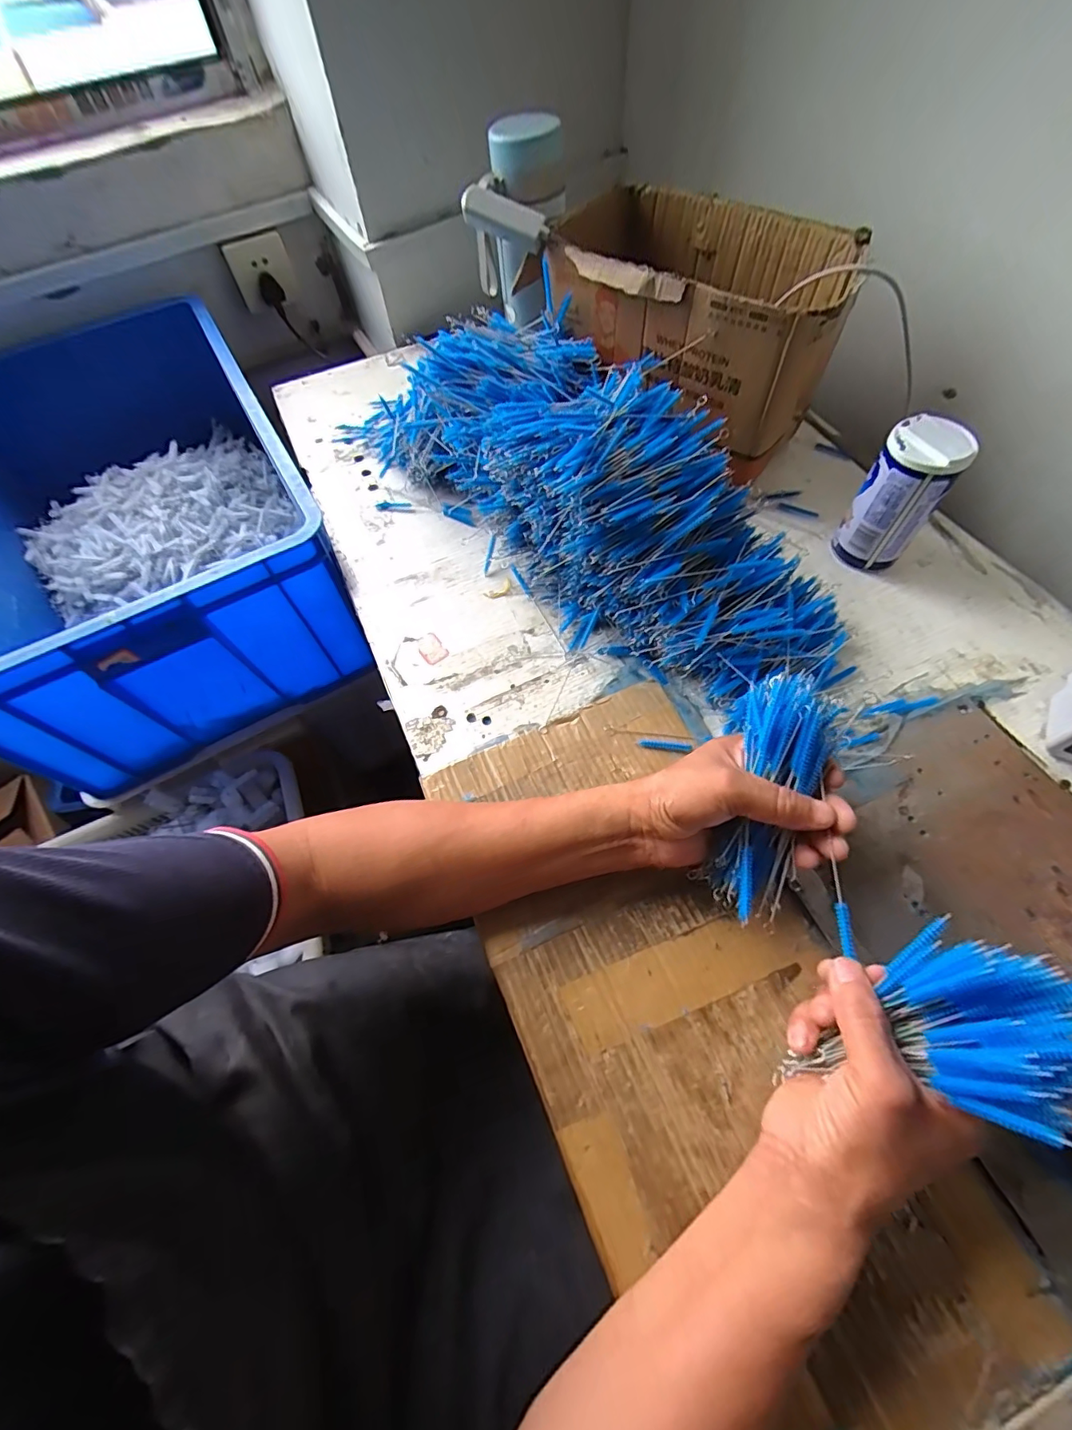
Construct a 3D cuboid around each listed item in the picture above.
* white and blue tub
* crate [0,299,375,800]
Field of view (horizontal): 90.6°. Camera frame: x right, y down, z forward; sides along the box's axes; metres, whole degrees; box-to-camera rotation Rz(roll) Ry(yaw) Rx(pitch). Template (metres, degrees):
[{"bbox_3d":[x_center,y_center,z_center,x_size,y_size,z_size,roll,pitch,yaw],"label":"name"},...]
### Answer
[{"bbox_3d":[0.331,-0.197,0.488,0.061,0.122,0.061,-2,60,3],"label":"white and blue tub"},{"bbox_3d":[-0.529,-0.263,0.709,0.400,0.224,0.620,-28,64,-12],"label":"crate"}]

